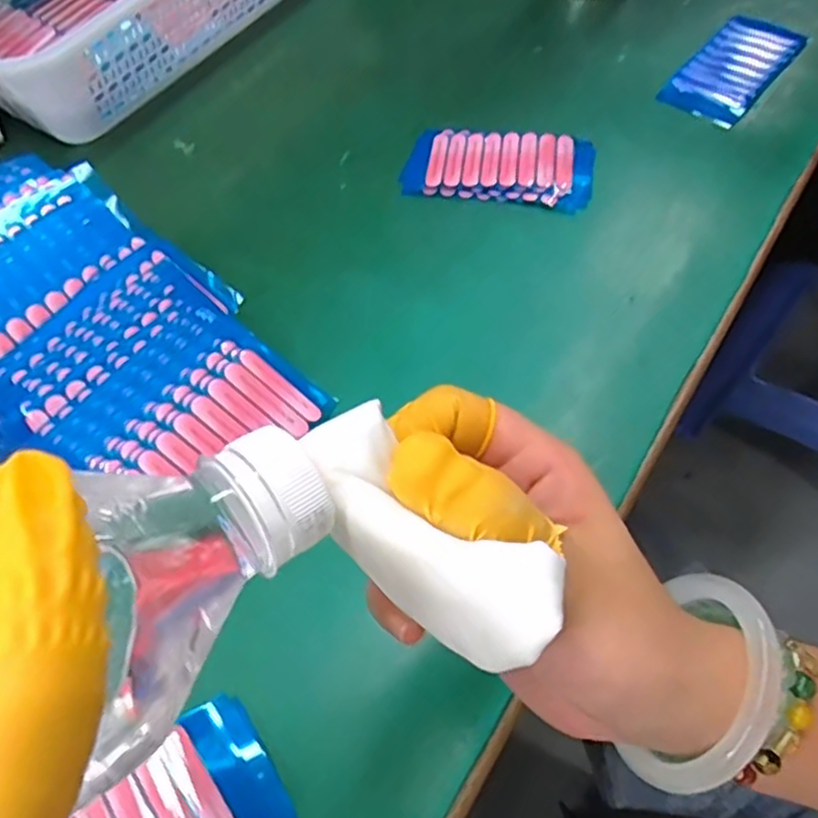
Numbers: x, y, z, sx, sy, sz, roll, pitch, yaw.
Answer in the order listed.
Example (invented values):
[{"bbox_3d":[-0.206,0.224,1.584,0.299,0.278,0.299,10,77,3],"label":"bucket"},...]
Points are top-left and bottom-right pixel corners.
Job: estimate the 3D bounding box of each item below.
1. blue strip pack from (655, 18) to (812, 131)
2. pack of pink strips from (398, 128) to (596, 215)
[{"bbox_3d":[0.229,-0.240,0.479,0.052,0.020,0.105,39,67,20],"label":"blue strip pack"},{"bbox_3d":[0.058,-0.160,0.444,0.120,0.010,0.069,6,60,3],"label":"pack of pink strips"}]

